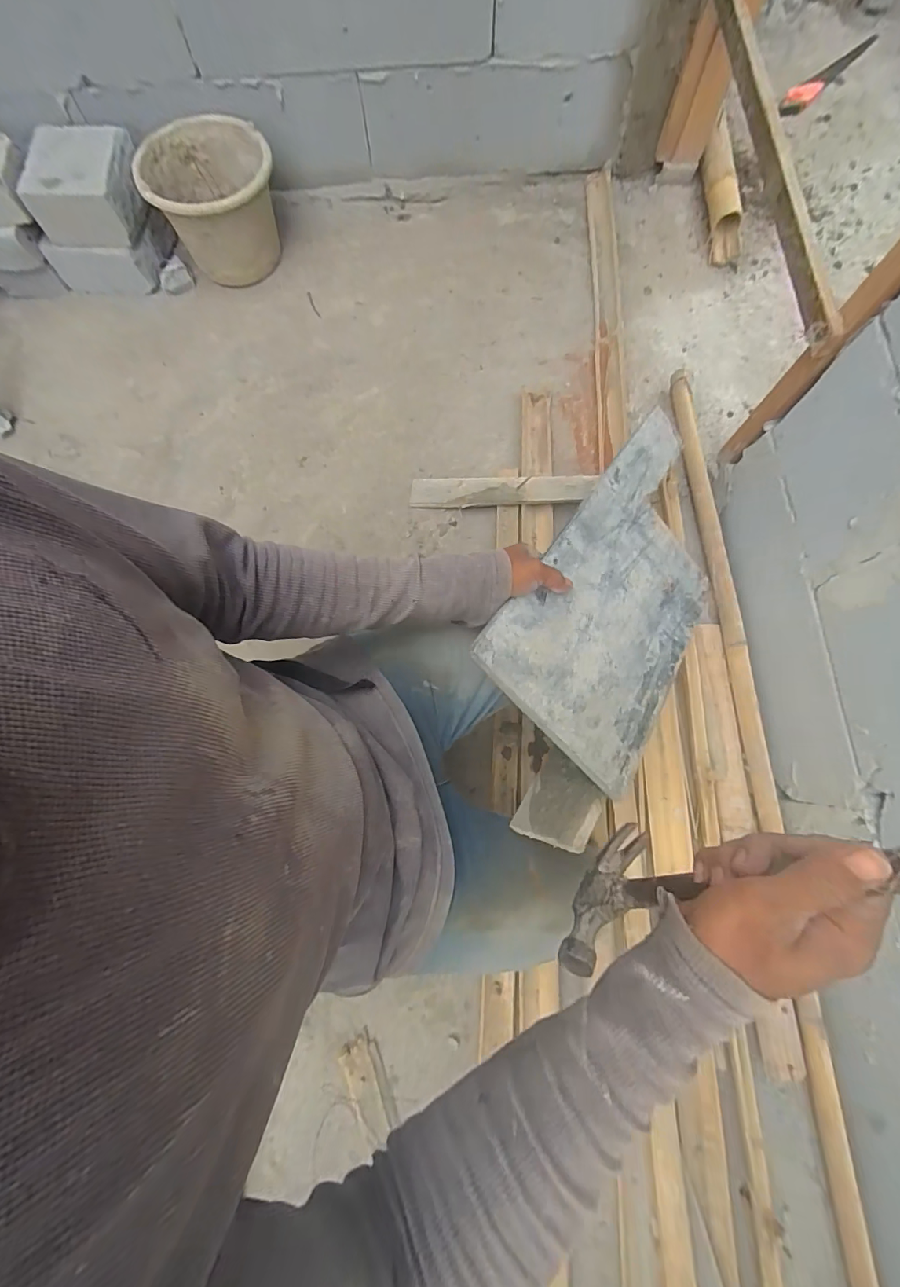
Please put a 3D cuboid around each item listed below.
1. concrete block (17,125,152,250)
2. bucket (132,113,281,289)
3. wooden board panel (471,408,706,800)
[{"bbox_3d":[-0.772,-0.983,0.990,0.214,0.097,0.199,2,77,2],"label":"concrete block"},{"bbox_3d":[-0.511,-0.973,1.034,0.267,0.182,0.259,-32,78,-6],"label":"bucket"},{"bbox_3d":[0.248,-0.092,0.613,0.231,0.007,0.542,45,60,-11],"label":"wooden board panel"}]

